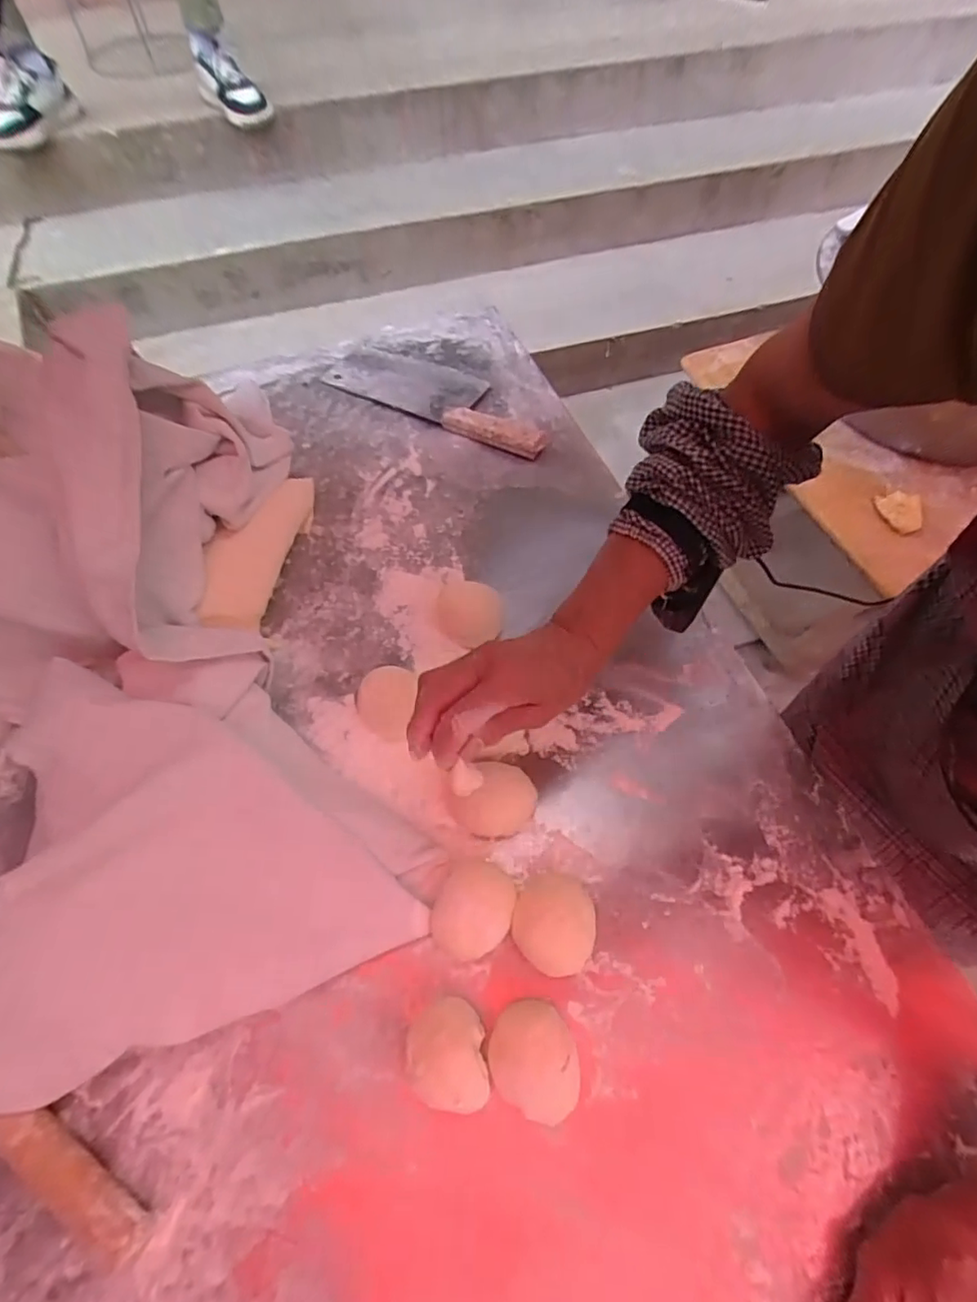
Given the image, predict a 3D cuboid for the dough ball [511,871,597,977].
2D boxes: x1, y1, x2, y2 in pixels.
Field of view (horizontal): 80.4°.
[{"bbox_3d":[0.046,0.192,0.414,0.056,0.034,0.067,5,61,3],"label":"dough ball"}]

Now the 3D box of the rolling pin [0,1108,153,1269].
[{"bbox_3d":[-0.315,0.281,0.369,0.268,0.027,0.027,29,65,15],"label":"rolling pin"}]

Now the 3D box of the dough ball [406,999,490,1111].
[{"bbox_3d":[-0.027,0.259,0.372,0.049,0.042,0.059,-6,61,-3],"label":"dough ball"}]

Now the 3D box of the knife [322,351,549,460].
[{"bbox_3d":[-0.056,-0.312,0.691,0.298,0.030,0.088,28,65,14],"label":"knife"}]

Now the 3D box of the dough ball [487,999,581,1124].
[{"bbox_3d":[0.028,0.264,0.374,0.053,0.033,0.063,-4,61,-2],"label":"dough ball"}]

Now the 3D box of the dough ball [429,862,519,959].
[{"bbox_3d":[-0.011,0.187,0.422,0.056,0.030,0.066,13,62,7],"label":"dough ball"}]

